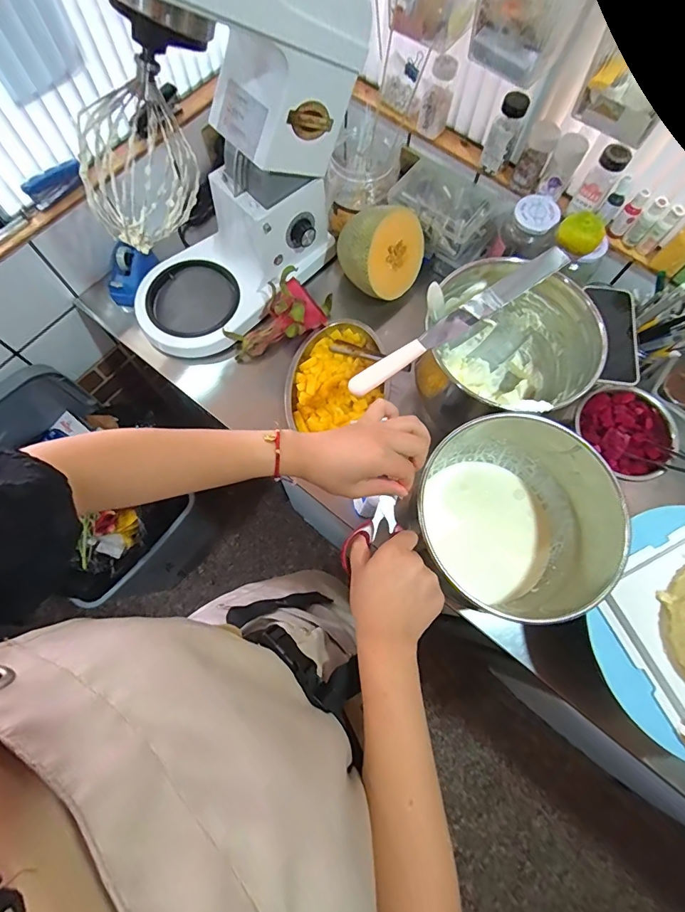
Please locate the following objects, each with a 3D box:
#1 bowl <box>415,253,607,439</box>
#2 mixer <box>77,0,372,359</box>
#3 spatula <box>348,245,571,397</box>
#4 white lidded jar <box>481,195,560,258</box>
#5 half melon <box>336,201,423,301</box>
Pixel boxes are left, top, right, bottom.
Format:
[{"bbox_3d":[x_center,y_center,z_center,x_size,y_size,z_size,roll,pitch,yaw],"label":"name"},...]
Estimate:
[{"bbox_3d":[0.227,-0.145,0.628,0.211,0.212,0.205,0,72,-1],"label":"bowl"},{"bbox_3d":[-0.150,-0.404,0.586,0.441,0.481,0.215,-29,75,-10],"label":"mixer"},{"bbox_3d":[0.156,-0.179,0.556,0.356,0.027,0.036,-34,76,-11],"label":"spatula"},{"bbox_3d":[0.308,-0.380,0.721,0.072,0.084,0.075,43,76,11],"label":"white lidded jar"},{"bbox_3d":[0.062,-0.366,0.757,0.139,0.144,0.096,-27,42,-30],"label":"half melon"}]

